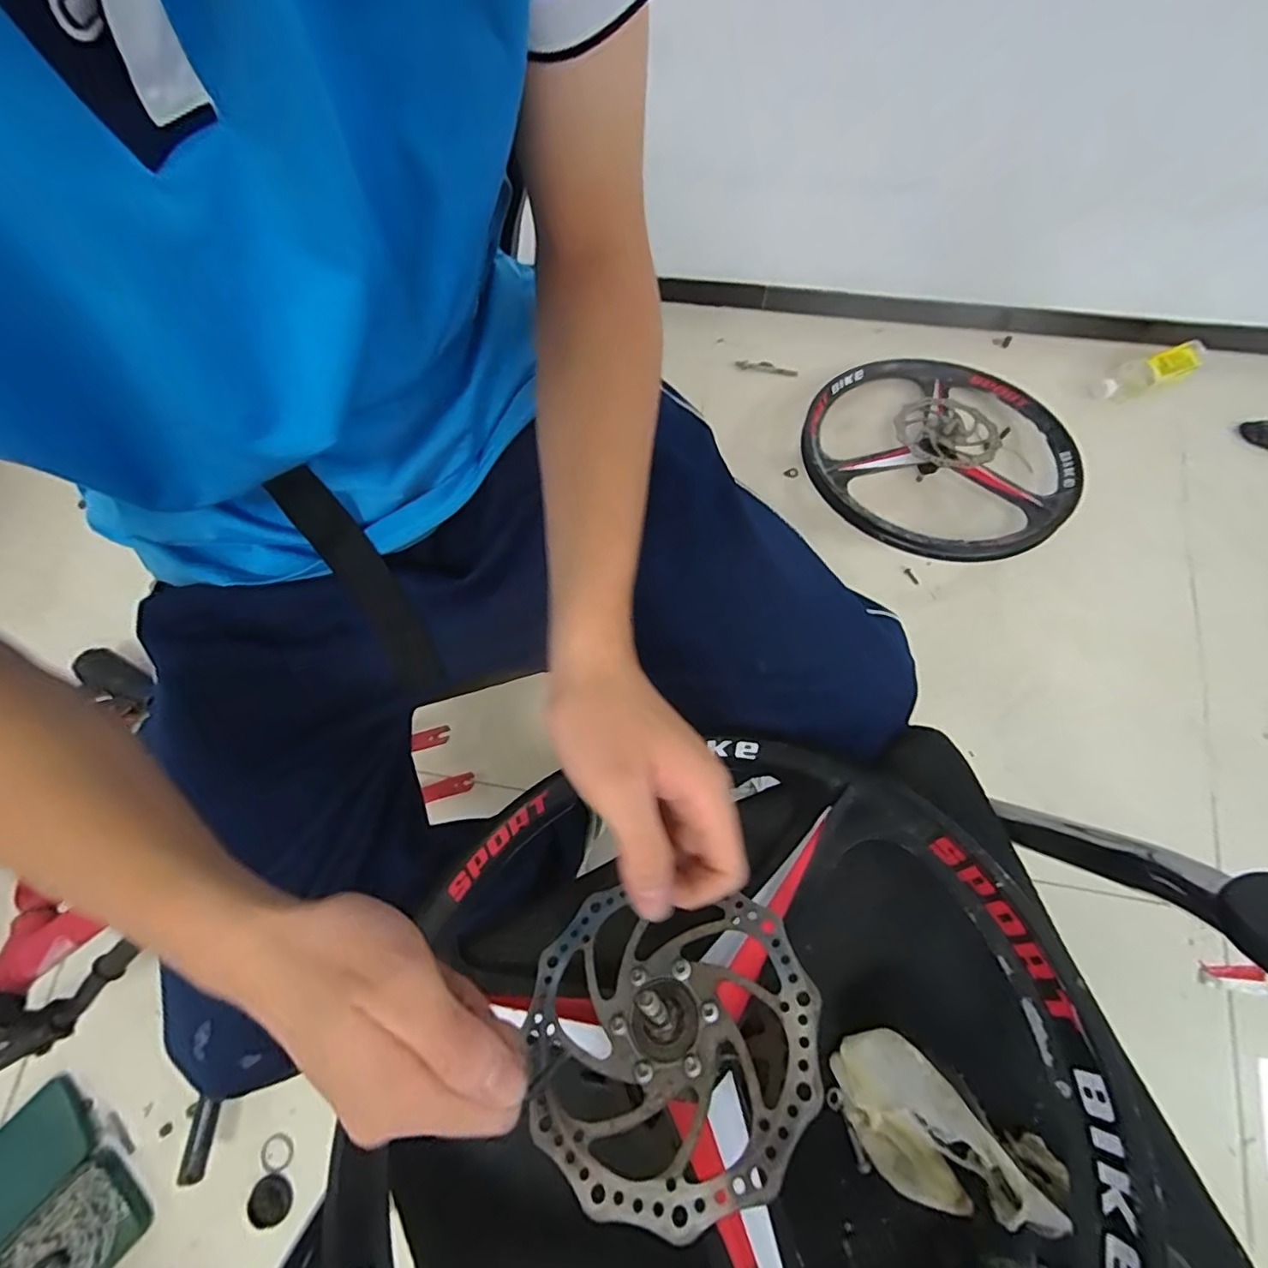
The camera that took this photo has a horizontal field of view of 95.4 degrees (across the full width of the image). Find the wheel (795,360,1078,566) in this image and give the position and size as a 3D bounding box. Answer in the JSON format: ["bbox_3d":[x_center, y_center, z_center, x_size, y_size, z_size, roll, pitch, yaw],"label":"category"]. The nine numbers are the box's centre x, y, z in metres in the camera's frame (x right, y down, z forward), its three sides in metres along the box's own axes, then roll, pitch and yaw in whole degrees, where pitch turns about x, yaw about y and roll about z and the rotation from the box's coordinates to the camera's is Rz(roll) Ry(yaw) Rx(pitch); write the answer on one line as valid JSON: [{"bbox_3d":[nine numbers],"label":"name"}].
[{"bbox_3d":[0.481,-0.287,0.927,0.418,0.116,0.396,4,76,5],"label":"wheel"}]

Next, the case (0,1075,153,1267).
[{"bbox_3d":[-0.801,0.777,0.756,0.247,0.032,0.260,43,82,13],"label":"case"}]

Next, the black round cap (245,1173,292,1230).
[{"bbox_3d":[-0.476,0.741,0.752,0.054,0.012,0.053,-1,75,4],"label":"black round cap"}]

